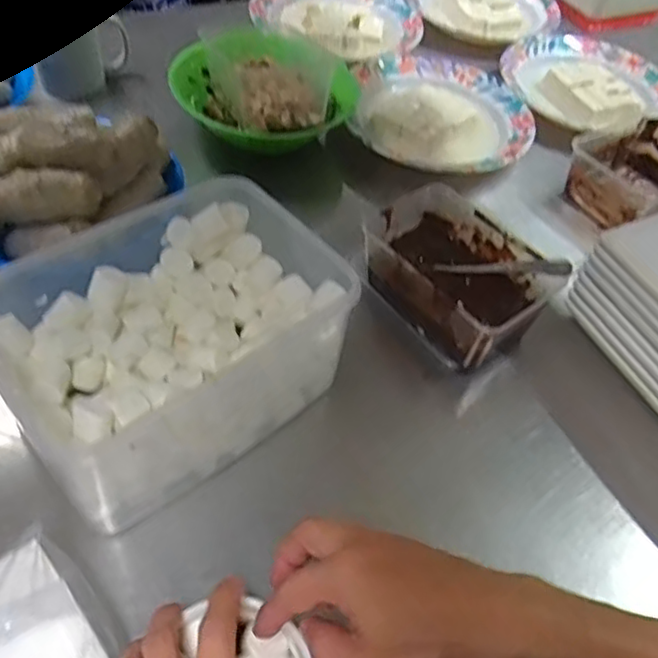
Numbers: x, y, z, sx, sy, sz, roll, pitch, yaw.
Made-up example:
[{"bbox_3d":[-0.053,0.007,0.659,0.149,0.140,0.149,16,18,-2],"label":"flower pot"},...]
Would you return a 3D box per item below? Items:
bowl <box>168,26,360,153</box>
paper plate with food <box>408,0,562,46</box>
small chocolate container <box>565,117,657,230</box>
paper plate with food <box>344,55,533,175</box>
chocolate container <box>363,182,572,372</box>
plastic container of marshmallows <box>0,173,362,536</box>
[{"bbox_3d":[-0.084,-0.278,0.768,0.187,0.081,0.174,4,51,-5],"label":"bowl"},{"bbox_3d":[0.243,-0.527,1.056,0.242,0.031,0.241,3,51,-4],"label":"paper plate with food"},{"bbox_3d":[0.365,-0.182,0.772,0.171,0.069,0.110,-27,58,-25],"label":"small chocolate container"},{"bbox_3d":[0.143,-0.274,0.824,0.222,0.024,0.252,8,50,0],"label":"paper plate with food"},{"bbox_3d":[0.111,-0.055,0.625,0.113,0.076,0.176,-32,61,-28],"label":"chocolate container"},{"bbox_3d":[-0.130,0.004,0.518,0.244,0.114,0.207,-35,62,-29],"label":"plastic container of marshmallows"}]

